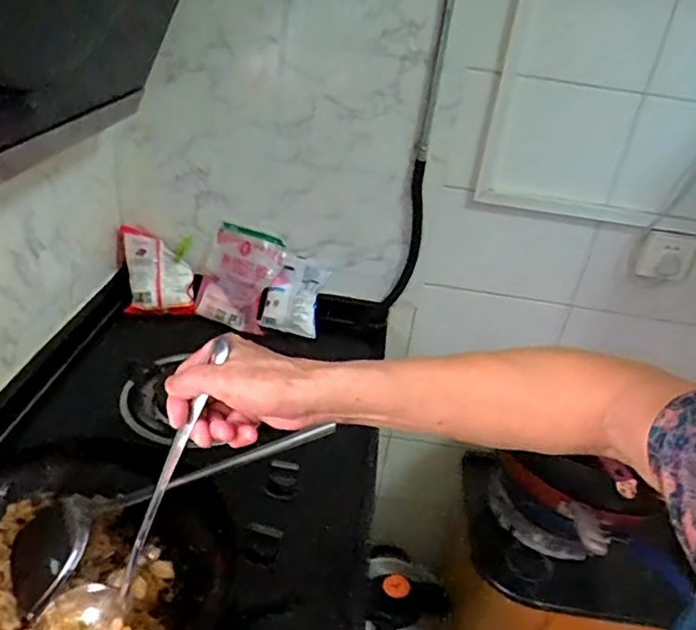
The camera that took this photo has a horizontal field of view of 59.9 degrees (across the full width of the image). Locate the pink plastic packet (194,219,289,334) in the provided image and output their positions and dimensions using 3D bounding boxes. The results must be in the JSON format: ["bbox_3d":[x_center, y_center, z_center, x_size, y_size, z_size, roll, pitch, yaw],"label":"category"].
[{"bbox_3d":[-0.228,-0.079,1.250,0.165,0.205,0.058,12,-1,15],"label":"pink plastic packet"}]

